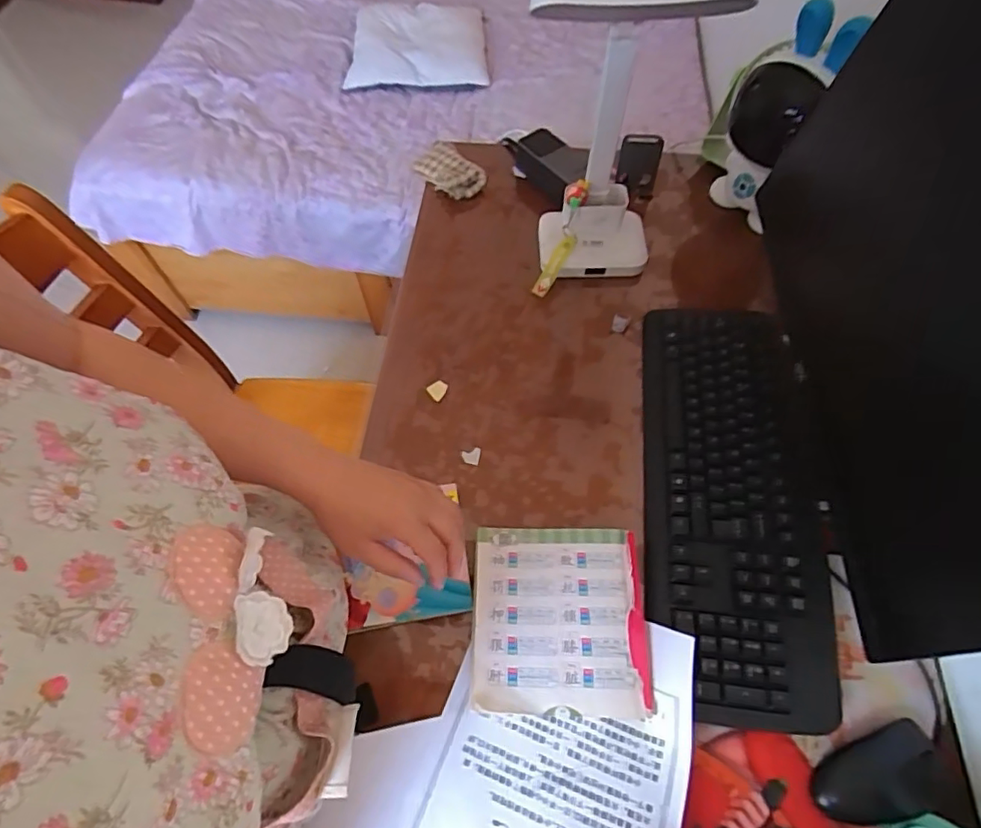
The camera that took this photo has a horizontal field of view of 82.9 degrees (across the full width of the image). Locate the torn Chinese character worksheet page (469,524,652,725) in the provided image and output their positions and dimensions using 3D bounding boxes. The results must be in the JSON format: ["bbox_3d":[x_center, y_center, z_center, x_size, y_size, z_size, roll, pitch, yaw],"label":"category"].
[{"bbox_3d":[0.062,0.187,0.512,0.153,0.025,0.159,1,60,1],"label":"torn Chinese character worksheet page"}]

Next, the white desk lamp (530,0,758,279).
[{"bbox_3d":[0.122,-0.280,0.585,0.154,0.345,0.152,6,60,4],"label":"white desk lamp"}]

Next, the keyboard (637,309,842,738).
[{"bbox_3d":[0.245,0.069,0.570,0.172,0.042,0.442,7,60,4],"label":"keyboard"}]

